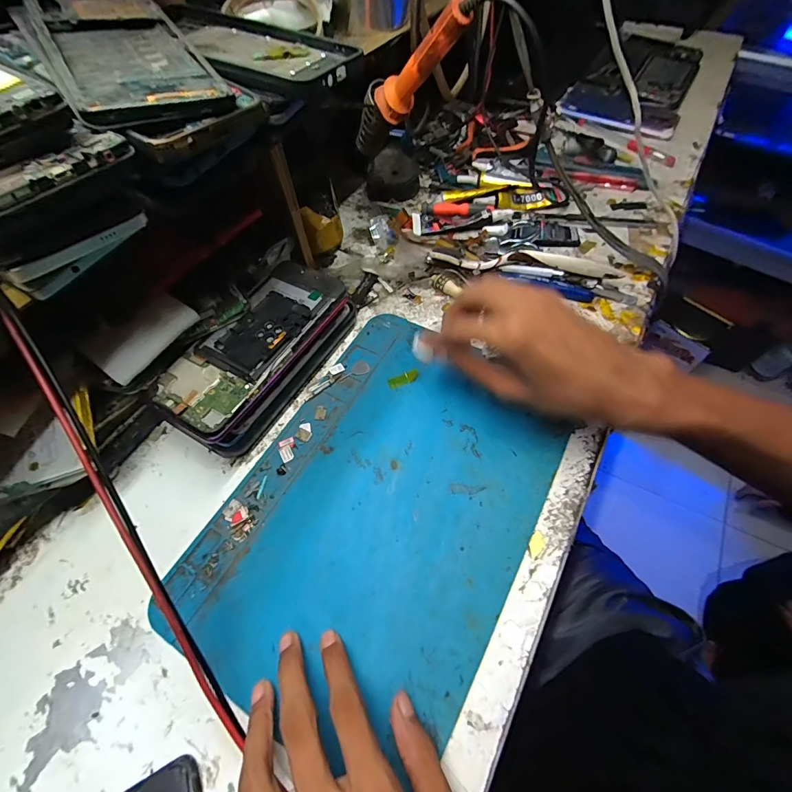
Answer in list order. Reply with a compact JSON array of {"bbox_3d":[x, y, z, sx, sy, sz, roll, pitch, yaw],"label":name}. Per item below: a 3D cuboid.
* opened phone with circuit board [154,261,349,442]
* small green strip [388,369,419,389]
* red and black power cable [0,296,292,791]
[{"bbox_3d":[-0.107,-0.044,0.301,0.071,0.013,0.163,26,64,16],"label":"opened phone with circuit board"},{"bbox_3d":[0.007,-0.014,0.331,0.026,0.004,0.010,-23,60,-11],"label":"small green strip"},{"bbox_3d":[-0.143,0.066,0.206,0.008,0.014,0.255,-27,91,-13],"label":"red and black power cable"}]

